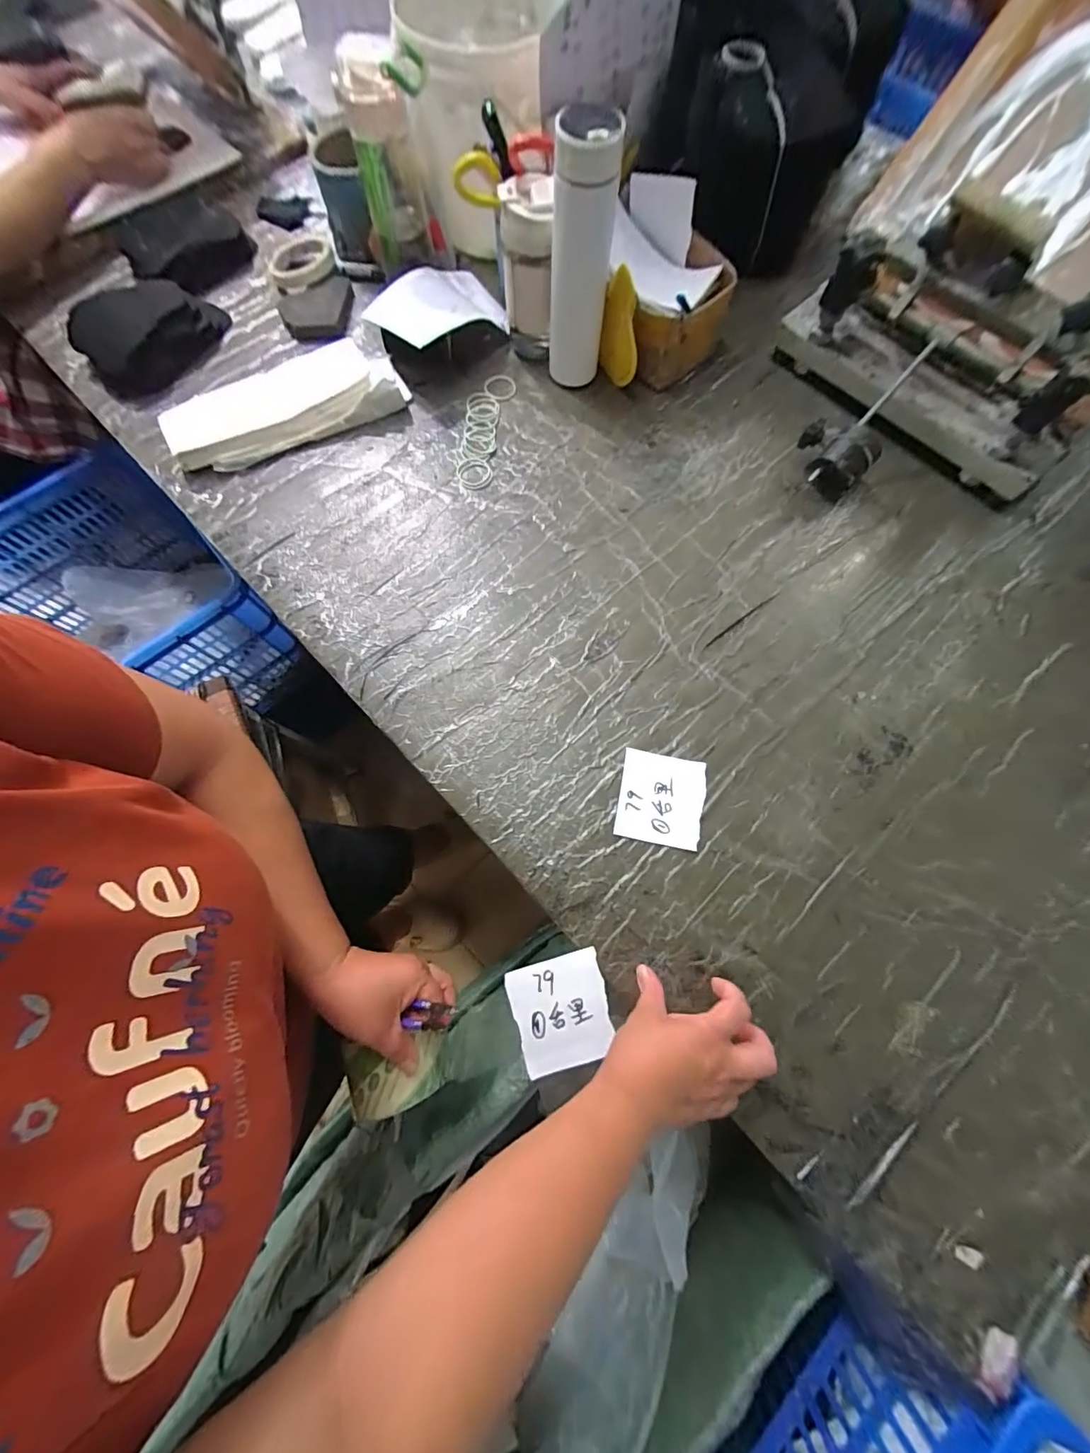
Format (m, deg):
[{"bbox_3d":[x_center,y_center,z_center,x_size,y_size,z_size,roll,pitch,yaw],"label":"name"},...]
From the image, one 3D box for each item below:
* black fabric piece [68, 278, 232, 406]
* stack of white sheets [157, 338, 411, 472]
[{"bbox_3d":[-0.533,-0.539,0.637,0.193,0.053,0.143,-43,77,-11],"label":"black fabric piece"},{"bbox_3d":[-0.333,-0.414,0.603,0.289,0.036,0.114,-26,74,-7],"label":"stack of white sheets"}]

